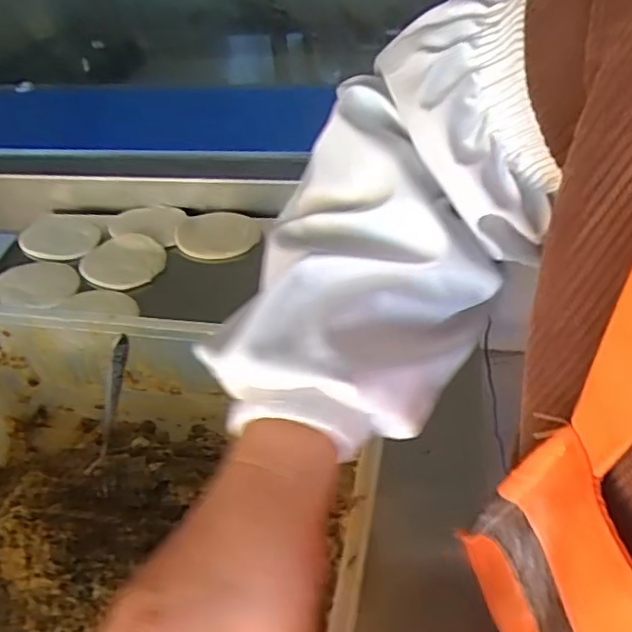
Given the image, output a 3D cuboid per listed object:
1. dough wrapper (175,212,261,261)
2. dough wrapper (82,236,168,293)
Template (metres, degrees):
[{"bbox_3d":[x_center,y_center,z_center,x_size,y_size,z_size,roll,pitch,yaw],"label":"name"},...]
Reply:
[{"bbox_3d":[-0.129,-0.109,0.837,0.111,0.015,0.111,0,44,8],"label":"dough wrapper"},{"bbox_3d":[-0.241,-0.070,0.792,0.098,0.009,0.104,-4,48,4],"label":"dough wrapper"}]

